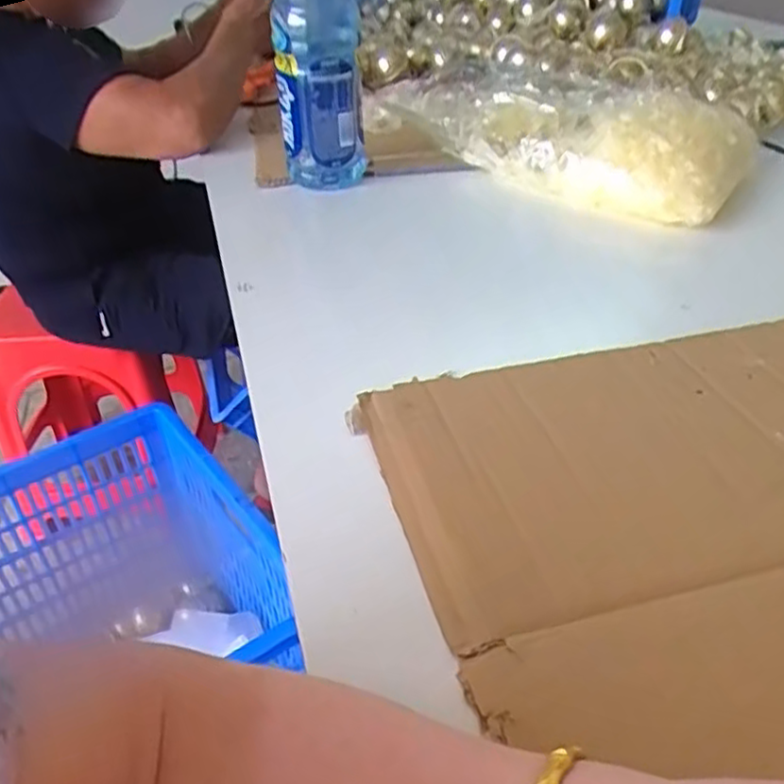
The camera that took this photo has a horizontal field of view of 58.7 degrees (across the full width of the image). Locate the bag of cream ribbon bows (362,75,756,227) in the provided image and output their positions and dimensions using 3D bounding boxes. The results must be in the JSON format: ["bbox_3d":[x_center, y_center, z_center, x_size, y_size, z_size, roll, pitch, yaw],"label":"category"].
[{"bbox_3d":[0.157,-0.294,0.768,0.454,0.078,0.173,28,46,32],"label":"bag of cream ribbon bows"}]

